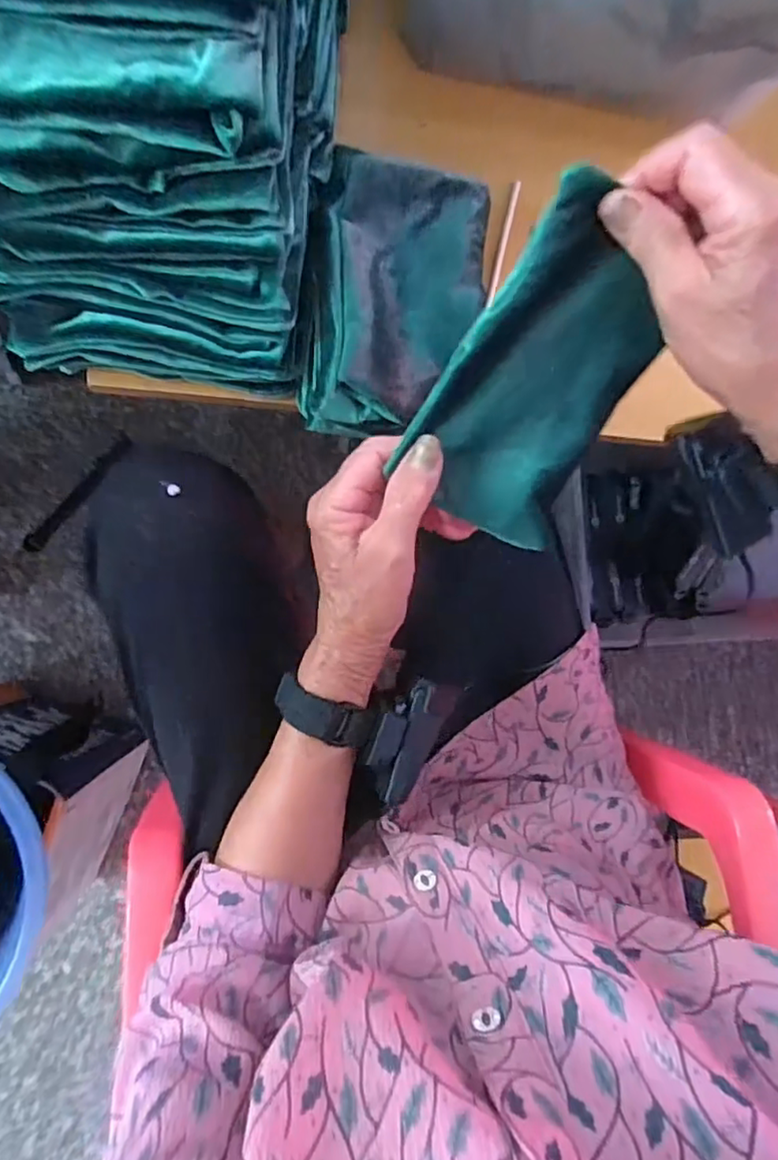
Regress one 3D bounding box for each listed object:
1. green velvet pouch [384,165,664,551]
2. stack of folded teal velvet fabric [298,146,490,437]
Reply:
[{"bbox_3d":[0.078,-0.102,0.312,0.087,0.027,0.158,30,101,-6],"label":"green velvet pouch"},{"bbox_3d":[0.003,-0.171,0.384,0.107,0.039,0.162,4,85,-9],"label":"stack of folded teal velvet fabric"}]

